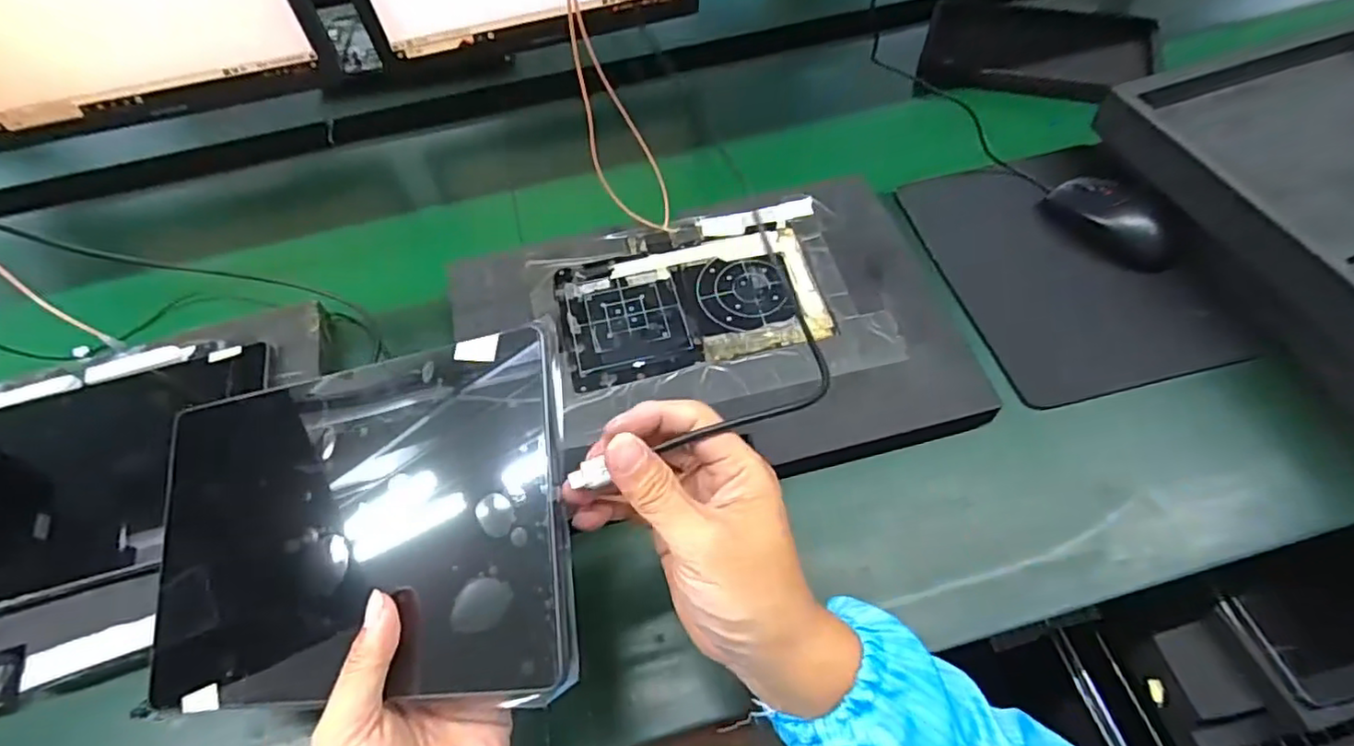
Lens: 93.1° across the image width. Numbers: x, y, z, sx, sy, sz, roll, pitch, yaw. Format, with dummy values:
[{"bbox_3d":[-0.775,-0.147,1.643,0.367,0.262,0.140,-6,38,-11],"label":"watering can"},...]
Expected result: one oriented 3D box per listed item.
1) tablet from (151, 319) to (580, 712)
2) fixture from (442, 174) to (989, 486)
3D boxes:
[{"bbox_3d":[-0.173,0.080,0.333,0.251,0.011,0.167,-11,74,17],"label":"tablet"},{"bbox_3d":[0.021,-0.034,0.525,0.380,0.032,0.256,-13,56,-4],"label":"fixture"}]

